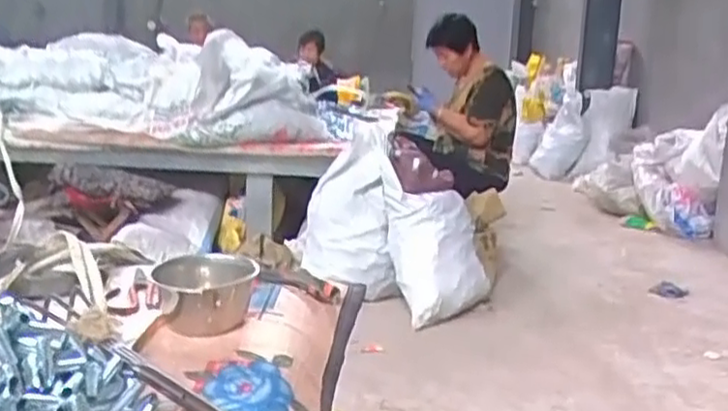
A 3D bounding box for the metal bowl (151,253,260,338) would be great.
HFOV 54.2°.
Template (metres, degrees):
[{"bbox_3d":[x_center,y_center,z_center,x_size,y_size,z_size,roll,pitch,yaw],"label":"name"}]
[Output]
[{"bbox_3d":[-0.181,0.104,0.823,0.105,0.073,0.133,-1,9,-22],"label":"metal bowl"}]

